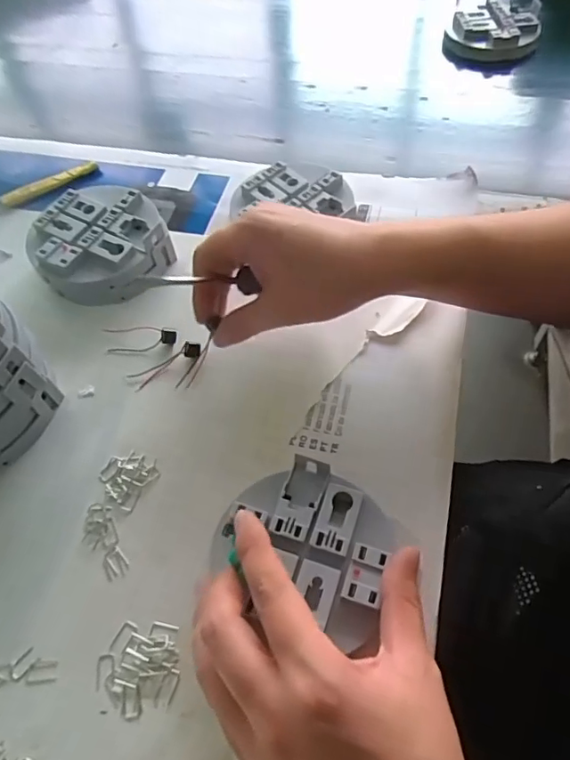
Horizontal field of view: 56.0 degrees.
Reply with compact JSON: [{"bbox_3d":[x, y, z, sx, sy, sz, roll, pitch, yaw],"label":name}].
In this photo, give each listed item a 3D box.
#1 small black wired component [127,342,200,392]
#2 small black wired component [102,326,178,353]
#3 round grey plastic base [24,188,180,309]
[{"bbox_3d":[-0.085,-0.012,0.383,0.053,0.009,0.014,-29,60,-14],"label":"small black wired component"},{"bbox_3d":[-0.107,-0.032,0.397,0.054,0.009,0.019,0,58,4],"label":"small black wired component"},{"bbox_3d":[-0.148,-0.108,0.430,0.101,0.041,0.096,-2,58,2],"label":"round grey plastic base"}]

